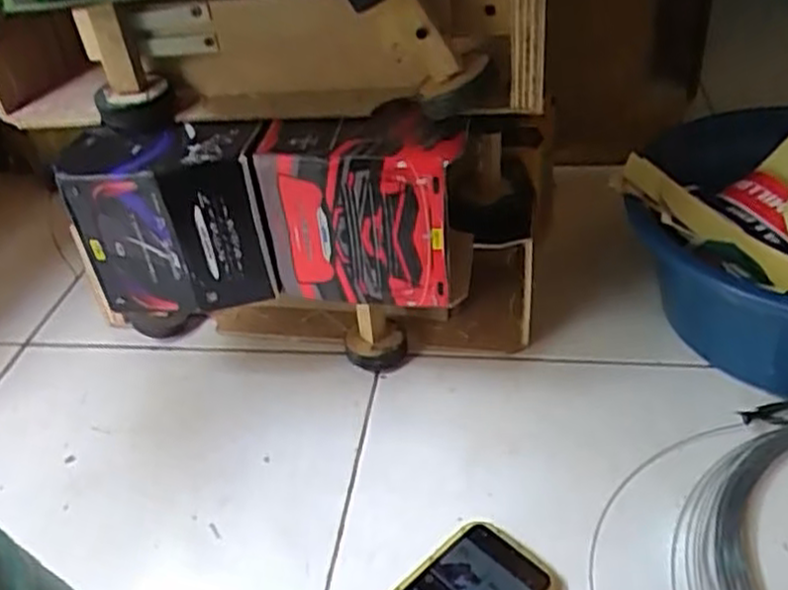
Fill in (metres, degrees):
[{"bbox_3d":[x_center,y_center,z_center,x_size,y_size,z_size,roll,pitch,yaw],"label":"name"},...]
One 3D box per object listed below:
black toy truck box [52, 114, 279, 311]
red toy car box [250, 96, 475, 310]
[{"bbox_3d":[-0.175,-0.061,0.620,0.154,0.132,0.077,-1,38,8],"label":"black toy truck box"},{"bbox_3d":[-0.019,-0.066,0.605,0.154,0.137,0.075,1,38,10],"label":"red toy car box"}]

